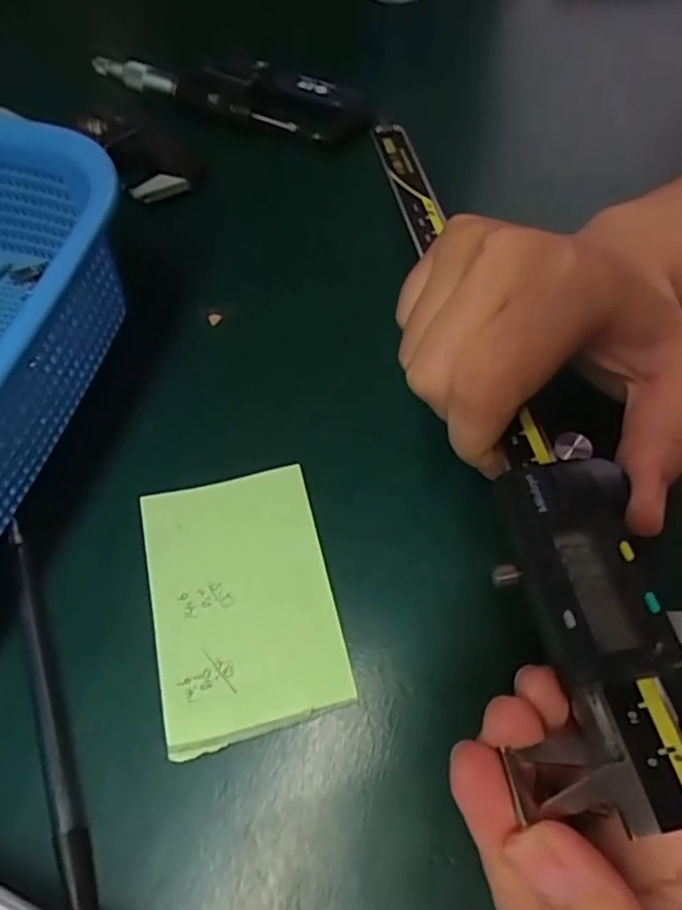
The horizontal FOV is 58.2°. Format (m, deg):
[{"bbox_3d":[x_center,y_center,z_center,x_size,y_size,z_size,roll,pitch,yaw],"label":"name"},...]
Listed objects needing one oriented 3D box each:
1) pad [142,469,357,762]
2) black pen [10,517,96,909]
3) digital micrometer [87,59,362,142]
[{"bbox_3d":[-0.037,0.053,0.232,0.066,0.011,0.096,-14,60,-5],"label":"pad"},{"bbox_3d":[-0.104,0.085,0.214,0.008,0.014,0.136,-22,61,-10],"label":"black pen"},{"bbox_3d":[-0.070,-0.225,0.383,0.172,0.023,0.047,15,62,11],"label":"digital micrometer"}]

